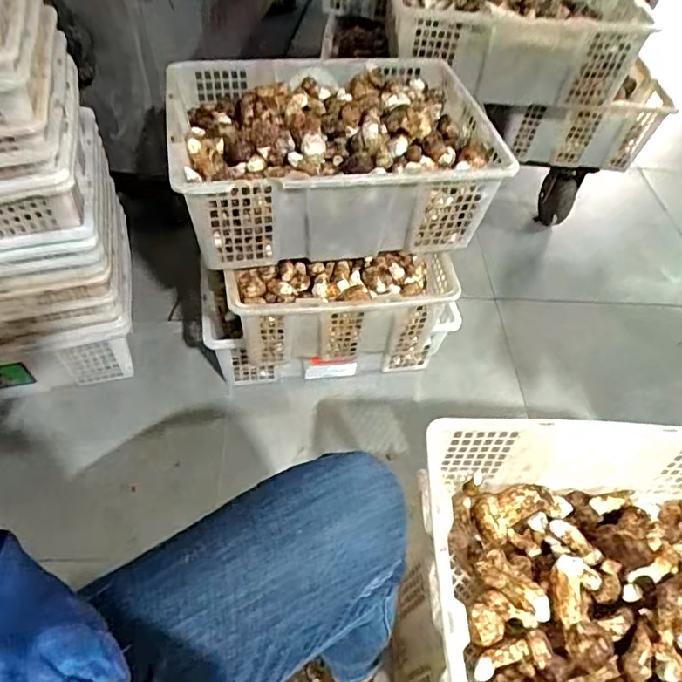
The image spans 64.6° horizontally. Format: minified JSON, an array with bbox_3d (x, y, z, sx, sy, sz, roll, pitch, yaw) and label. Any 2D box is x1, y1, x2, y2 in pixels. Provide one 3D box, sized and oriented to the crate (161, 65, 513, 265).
[{"bbox_3d":[-0.020,-0.287,0.850,0.465,0.166,0.309,-4,52,-9],"label":"crate"}]

